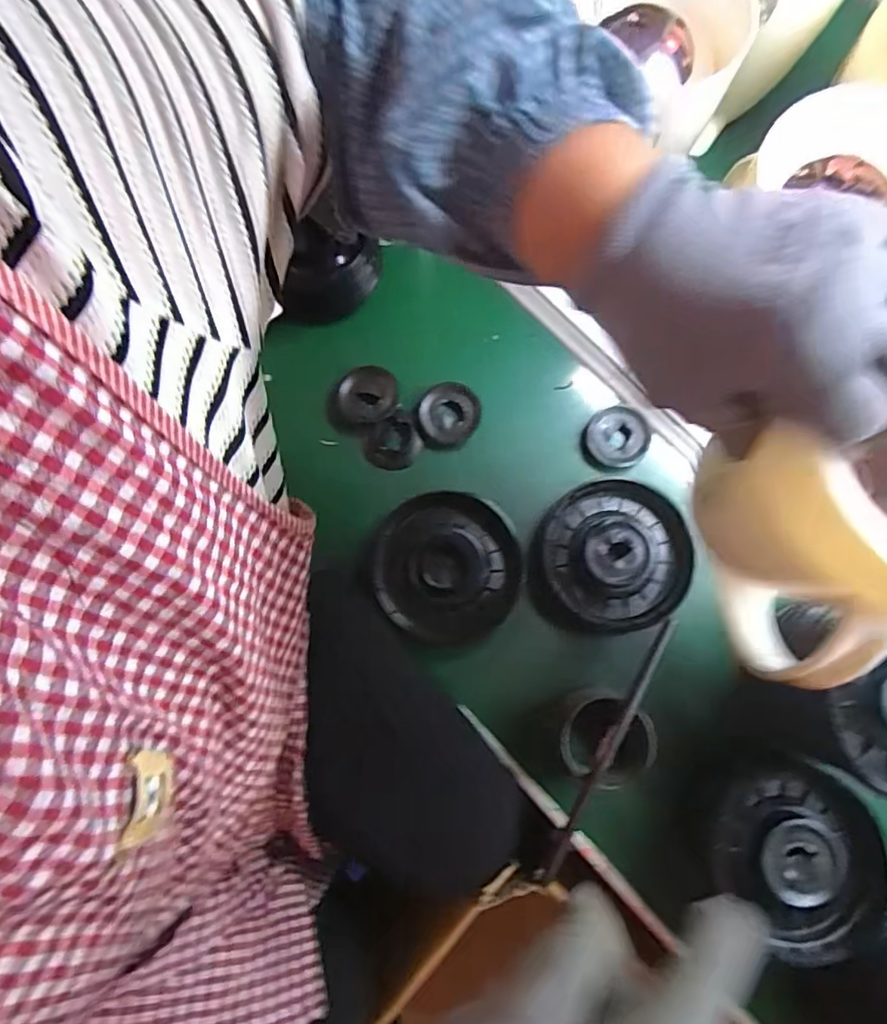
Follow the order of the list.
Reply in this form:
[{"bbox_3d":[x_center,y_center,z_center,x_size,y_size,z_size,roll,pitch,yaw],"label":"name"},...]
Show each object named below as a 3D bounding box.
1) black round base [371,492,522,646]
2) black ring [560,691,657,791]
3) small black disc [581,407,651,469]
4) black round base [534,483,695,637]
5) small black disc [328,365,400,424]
[{"bbox_3d":[0.003,0.053,0.530,0.135,0.021,0.135,0,80,1],"label":"black round base"},{"bbox_3d":[0.135,0.195,0.485,0.077,0.048,0.074,0,80,1],"label":"black ring"},{"bbox_3d":[0.170,-0.072,0.552,0.063,0.009,0.059,0,80,1],"label":"small black disc"},{"bbox_3d":[0.159,0.043,0.532,0.145,0.033,0.135,0,80,1],"label":"black round base"},{"bbox_3d":[-0.079,-0.116,0.558,0.066,0.016,0.054,-2,80,0],"label":"small black disc"}]

